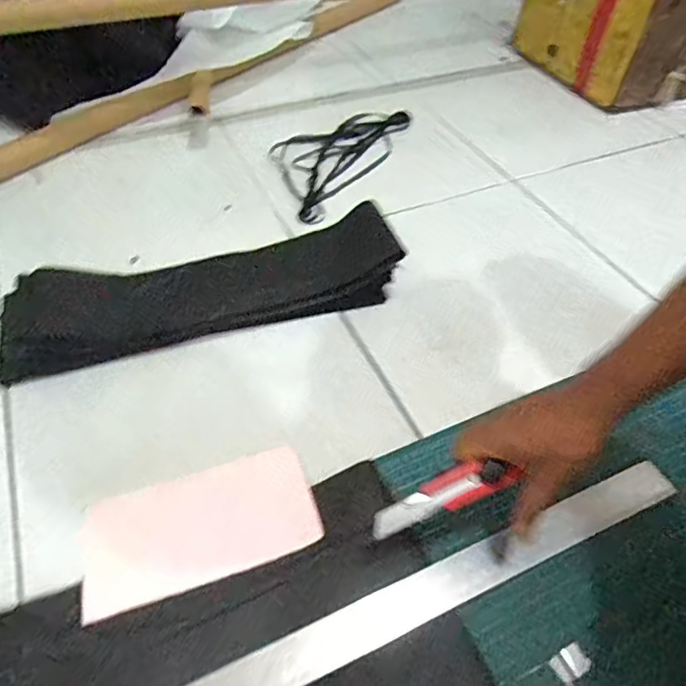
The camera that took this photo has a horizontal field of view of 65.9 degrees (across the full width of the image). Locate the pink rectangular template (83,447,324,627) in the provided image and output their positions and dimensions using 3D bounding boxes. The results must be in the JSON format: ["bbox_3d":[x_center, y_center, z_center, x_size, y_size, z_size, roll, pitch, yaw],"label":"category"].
[{"bbox_3d":[-0.134,0.171,0.500,0.211,0.006,0.110,-17,48,-13],"label":"pink rectangular template"}]

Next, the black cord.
[{"bbox_3d":[-0.015,-0.337,0.922,0.154,0.021,0.341,28,54,18],"label":"black cord"}]

